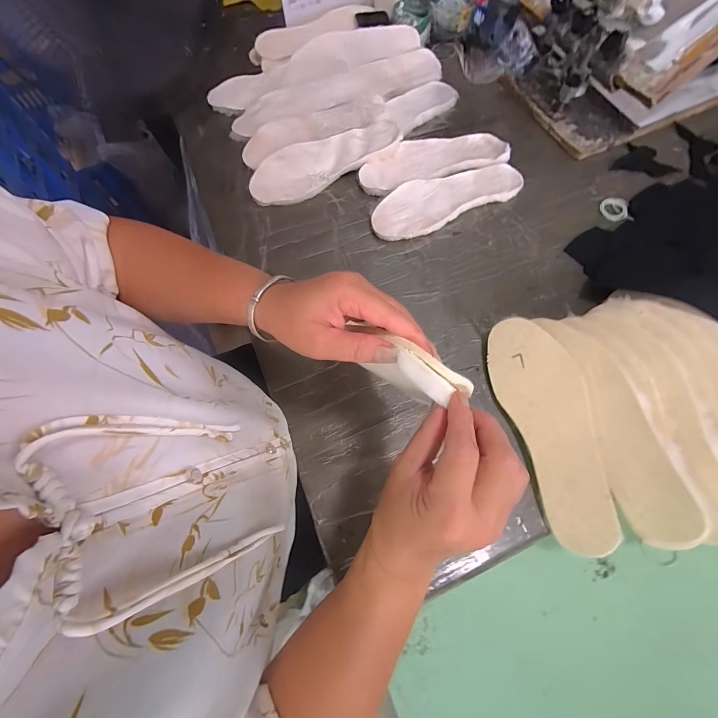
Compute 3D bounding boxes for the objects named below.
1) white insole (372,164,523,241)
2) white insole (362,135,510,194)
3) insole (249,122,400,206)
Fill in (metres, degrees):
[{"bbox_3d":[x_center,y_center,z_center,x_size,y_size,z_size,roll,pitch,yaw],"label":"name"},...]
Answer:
[{"bbox_3d":[0.152,-0.283,0.568,0.282,0.014,0.096,-24,74,-9],"label":"white insole"},{"bbox_3d":[0.136,-0.367,0.602,0.276,0.026,0.093,-17,72,-6],"label":"white insole"},{"bbox_3d":[-0.066,-0.354,0.571,0.268,0.025,0.093,-29,73,-10],"label":"insole"}]

